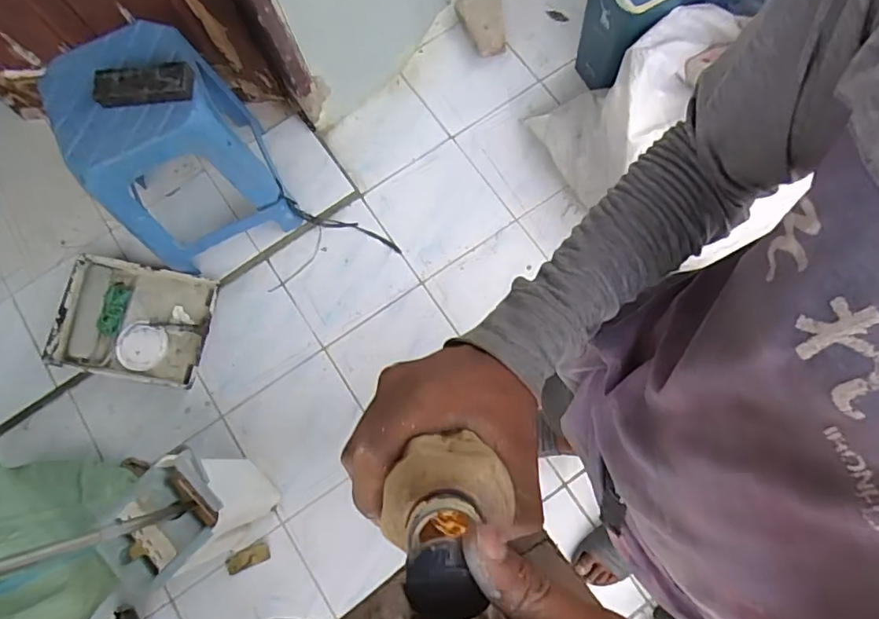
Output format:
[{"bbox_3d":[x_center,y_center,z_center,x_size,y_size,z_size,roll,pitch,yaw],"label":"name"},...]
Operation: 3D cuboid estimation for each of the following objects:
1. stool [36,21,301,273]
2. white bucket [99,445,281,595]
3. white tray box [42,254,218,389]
[{"bbox_3d":[-0.598,-0.361,1.260,0.354,0.427,0.350,-28,75,-3],"label":"stool"},{"bbox_3d":[-0.503,0.421,1.149,0.197,0.357,0.213,41,82,13],"label":"white bucket"},{"bbox_3d":[-0.761,0.030,1.396,0.365,0.075,0.291,8,76,6],"label":"white tray box"}]

